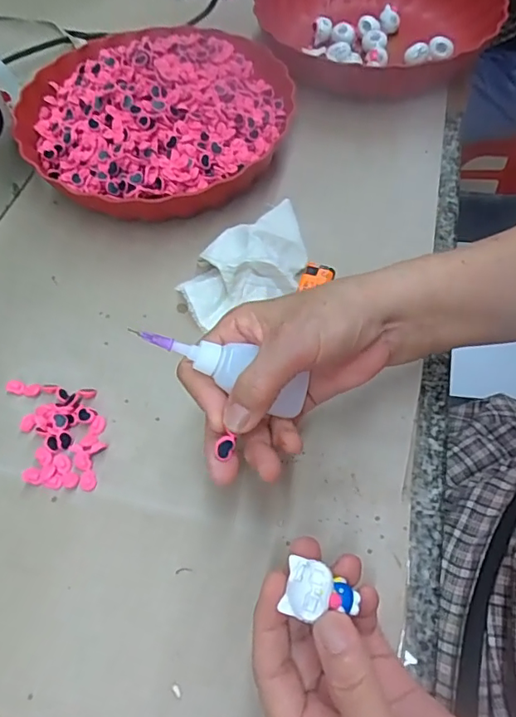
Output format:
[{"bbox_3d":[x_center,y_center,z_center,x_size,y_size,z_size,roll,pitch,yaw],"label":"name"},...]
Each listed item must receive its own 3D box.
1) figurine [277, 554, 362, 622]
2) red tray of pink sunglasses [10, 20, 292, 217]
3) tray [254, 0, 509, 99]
[{"bbox_3d":[0.028,0.106,0.232,0.033,0.011,0.023,14,60,10],"label":"figurine"},{"bbox_3d":[-0.089,-0.219,0.461,0.236,0.071,0.251,-5,58,-2],"label":"red tray of pink sunglasses"},{"bbox_3d":[0.124,-0.346,0.537,0.225,0.057,0.256,-3,58,-1],"label":"tray"}]

